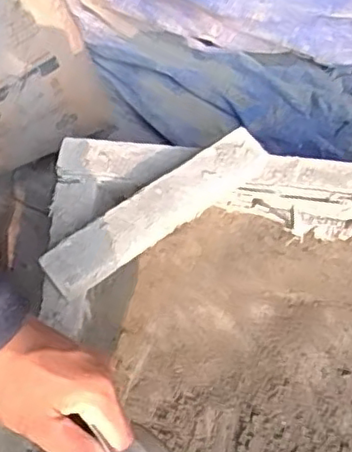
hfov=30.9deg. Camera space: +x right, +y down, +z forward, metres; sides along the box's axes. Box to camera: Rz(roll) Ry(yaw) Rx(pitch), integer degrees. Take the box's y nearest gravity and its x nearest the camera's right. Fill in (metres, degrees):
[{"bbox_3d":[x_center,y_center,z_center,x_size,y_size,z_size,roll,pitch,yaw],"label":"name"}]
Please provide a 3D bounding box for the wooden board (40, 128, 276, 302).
[{"bbox_3d":[-0.019,-0.017,0.694,0.269,0.026,0.054,-34,69,-16],"label":"wooden board"}]

